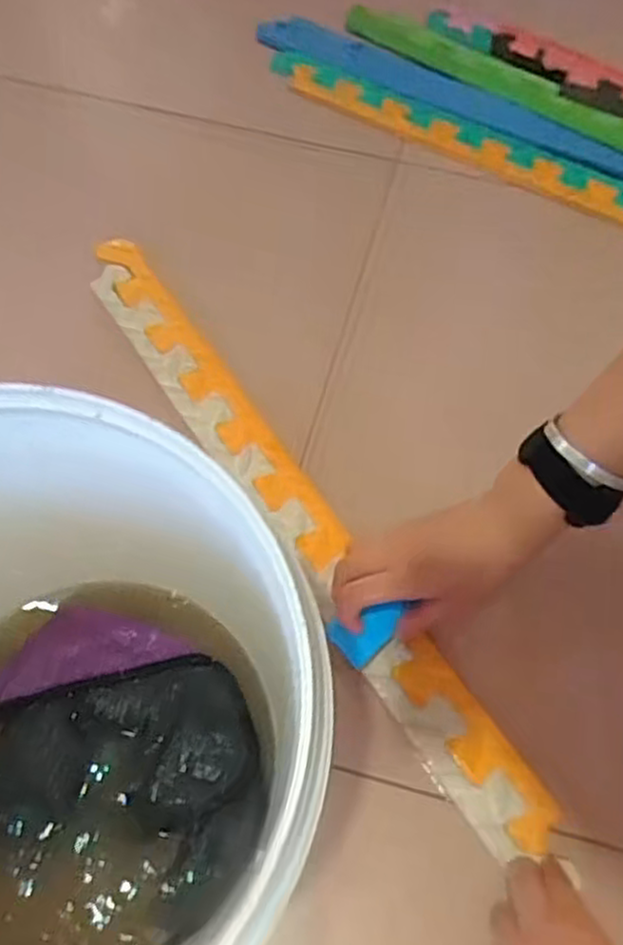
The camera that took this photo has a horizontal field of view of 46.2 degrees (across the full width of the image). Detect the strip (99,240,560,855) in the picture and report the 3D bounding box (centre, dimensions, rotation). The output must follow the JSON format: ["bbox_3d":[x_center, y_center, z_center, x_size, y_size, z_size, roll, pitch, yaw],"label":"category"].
[{"bbox_3d":[-0.018,0.012,0.574,0.039,0.012,0.589,-31,68,-16],"label":"strip"}]

